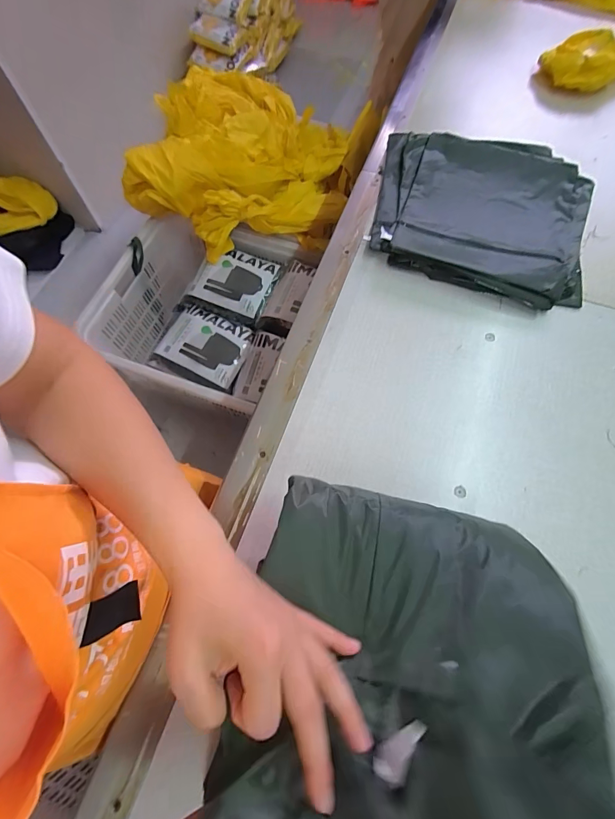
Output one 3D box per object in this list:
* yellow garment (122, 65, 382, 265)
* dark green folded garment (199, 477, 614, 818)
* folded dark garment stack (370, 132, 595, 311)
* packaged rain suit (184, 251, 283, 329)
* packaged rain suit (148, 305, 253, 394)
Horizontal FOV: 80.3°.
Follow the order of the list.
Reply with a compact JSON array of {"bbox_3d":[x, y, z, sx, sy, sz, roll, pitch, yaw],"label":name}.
[{"bbox_3d":[-0.168,-0.846,1.196,0.666,0.193,0.658,17,68,7],"label":"yellow garment"},{"bbox_3d":[0.073,0.172,0.249,0.244,0.069,0.270,2,36,9],"label":"dark green folded garment"},{"bbox_3d":[0.294,-0.350,0.621,0.346,0.029,0.347,17,69,8],"label":"folded dark garment stack"},{"bbox_3d":[-0.236,-0.409,1.169,0.258,0.061,0.221,19,68,8],"label":"packaged rain suit"},{"bbox_3d":[-0.334,-0.201,1.133,0.297,0.034,0.235,20,70,9],"label":"packaged rain suit"}]

